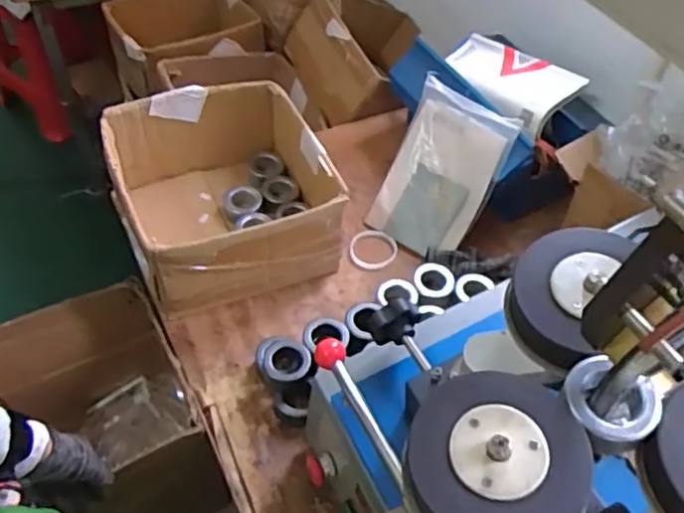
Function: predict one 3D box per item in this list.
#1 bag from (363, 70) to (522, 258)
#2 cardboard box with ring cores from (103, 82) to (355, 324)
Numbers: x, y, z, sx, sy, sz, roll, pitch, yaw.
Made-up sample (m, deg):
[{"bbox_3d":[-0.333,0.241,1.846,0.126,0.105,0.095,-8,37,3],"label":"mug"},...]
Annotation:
[{"bbox_3d":[0.169,-0.145,1.130,0.181,0.276,0.048,31,12,22],"label":"bag"},{"bbox_3d":[-0.199,-0.101,1.095,0.314,0.200,0.355,-18,53,-18],"label":"cardboard box with ring cores"}]

